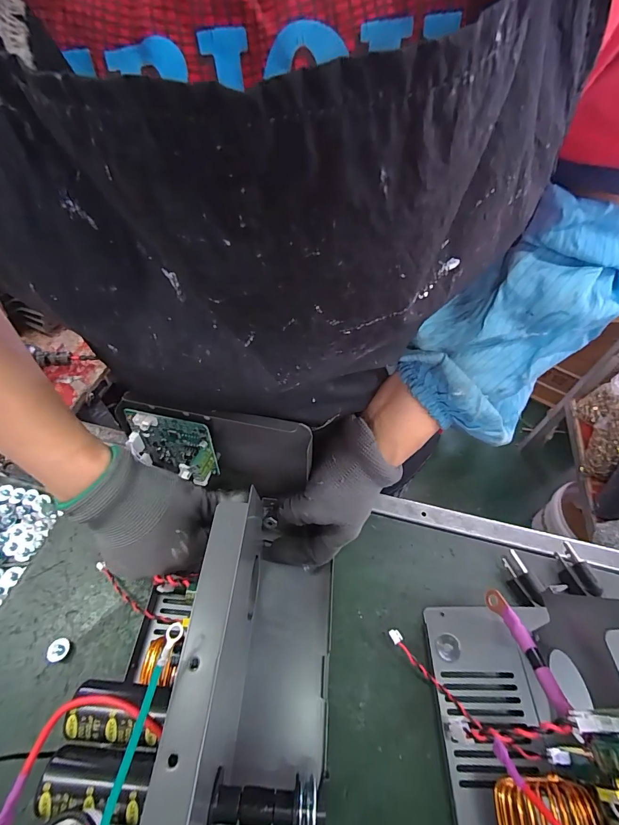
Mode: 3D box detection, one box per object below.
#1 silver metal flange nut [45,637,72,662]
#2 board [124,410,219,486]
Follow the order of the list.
[{"bbox_3d":[-0.202,0.191,0.302,0.015,0.014,0.016,4,54,0],"label":"silver metal flange nut"},{"bbox_3d":[-0.109,0.030,0.301,0.071,0.068,0.020,14,53,8],"label":"board"}]

